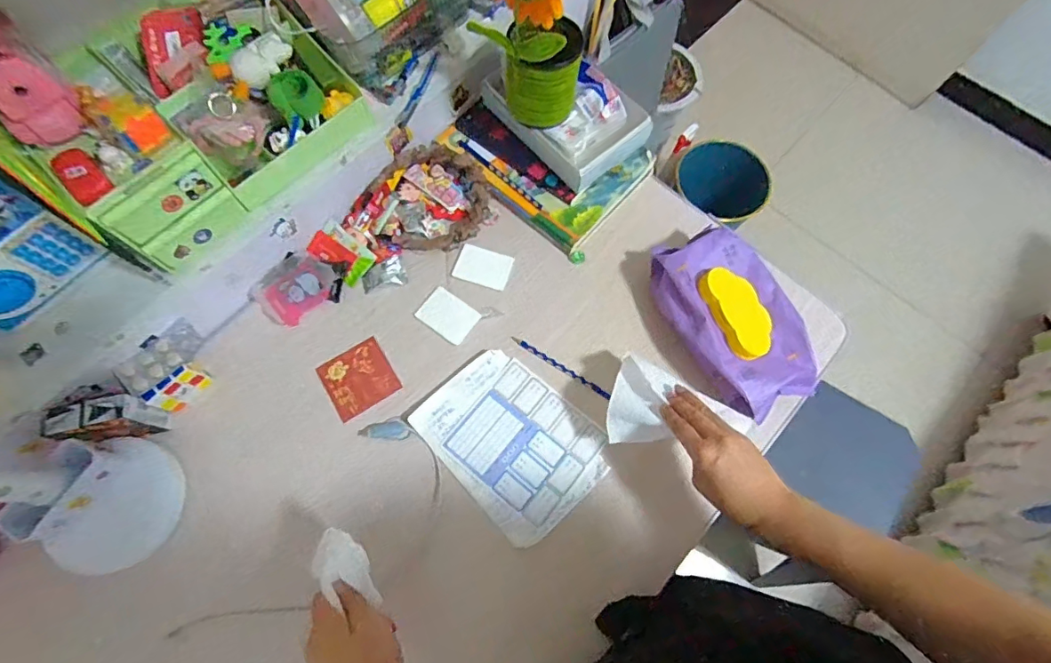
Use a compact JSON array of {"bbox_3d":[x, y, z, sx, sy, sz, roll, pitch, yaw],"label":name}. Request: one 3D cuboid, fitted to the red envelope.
[{"bbox_3d":[-0.204,0.057,0.614,0.079,0.004,0.079,-32,74,-11],"label":"red envelope"}]

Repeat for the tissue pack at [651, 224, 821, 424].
[{"bbox_3d":[0.247,-0.015,0.608,0.134,0.075,0.235,-33,75,-12],"label":"tissue pack"}]

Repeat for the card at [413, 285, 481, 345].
[{"bbox_3d":[-0.098,-0.021,0.636,0.072,0.004,0.051,36,74,10],"label":"card"}]

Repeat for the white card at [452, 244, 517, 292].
[{"bbox_3d":[-0.055,-0.085,0.662,0.071,0.004,0.048,18,75,5],"label":"white card"}]

